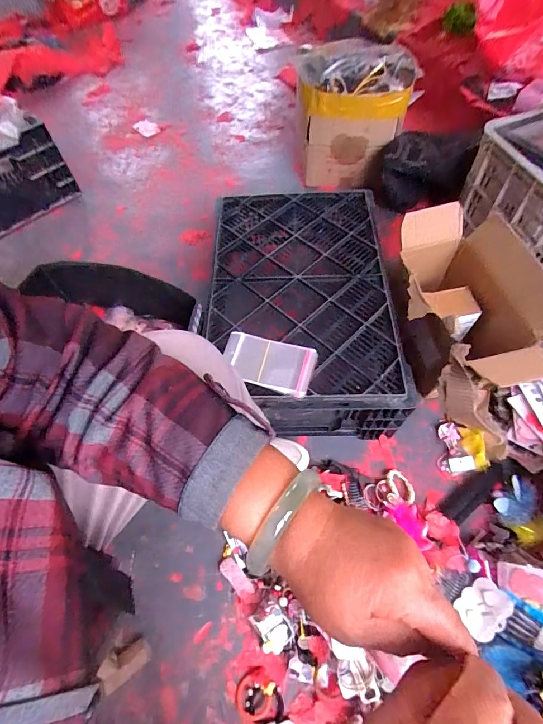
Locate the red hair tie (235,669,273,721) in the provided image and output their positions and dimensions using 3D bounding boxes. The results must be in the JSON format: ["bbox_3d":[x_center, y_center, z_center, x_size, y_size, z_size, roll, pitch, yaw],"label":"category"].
[{"bbox_3d":[-0.028,0.519,0.569,0.057,0.007,0.059,-1,59,2],"label":"red hair tie"}]

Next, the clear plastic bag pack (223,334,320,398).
[{"bbox_3d":[-0.008,0.001,0.660,0.165,0.020,0.098,14,61,11],"label":"clear plastic bag pack"}]

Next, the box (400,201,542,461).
[{"bbox_3d":[0.387,-0.076,0.745,0.223,0.241,0.412,-11,59,-3],"label":"box"}]

